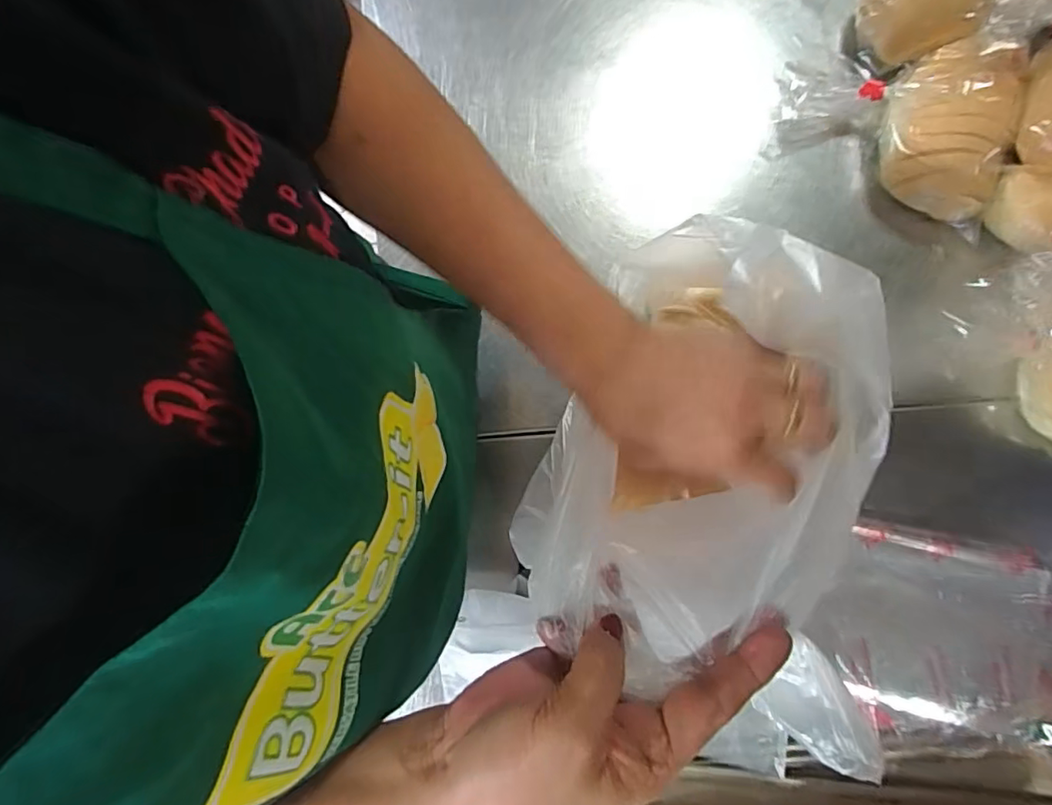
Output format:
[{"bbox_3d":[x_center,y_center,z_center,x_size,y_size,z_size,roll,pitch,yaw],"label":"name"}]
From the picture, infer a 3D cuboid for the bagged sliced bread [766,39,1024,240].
[{"bbox_3d":[0.297,-0.222,0.438,0.178,0.072,0.098,24,88,5],"label":"bagged sliced bread"}]

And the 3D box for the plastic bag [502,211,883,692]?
[{"bbox_3d":[0.102,0.027,0.283,0.169,0.057,0.219,22,80,5],"label":"plastic bag"}]

